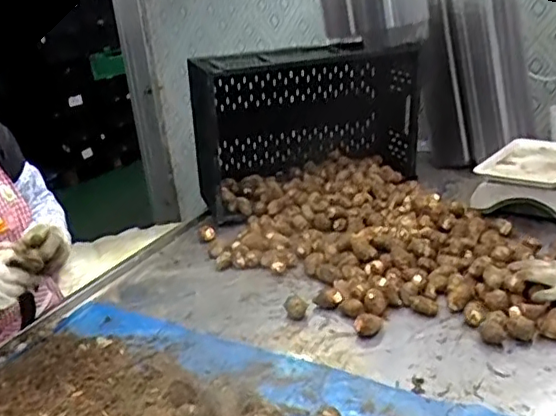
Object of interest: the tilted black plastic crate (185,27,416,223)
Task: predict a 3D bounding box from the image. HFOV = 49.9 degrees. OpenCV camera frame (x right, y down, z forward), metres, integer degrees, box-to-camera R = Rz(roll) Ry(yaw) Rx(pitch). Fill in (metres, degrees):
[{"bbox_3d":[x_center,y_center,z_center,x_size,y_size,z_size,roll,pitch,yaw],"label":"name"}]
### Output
[{"bbox_3d":[0.079,-0.230,1.577,0.602,0.368,0.227,-10,21,-10],"label":"tilted black plastic crate"}]

